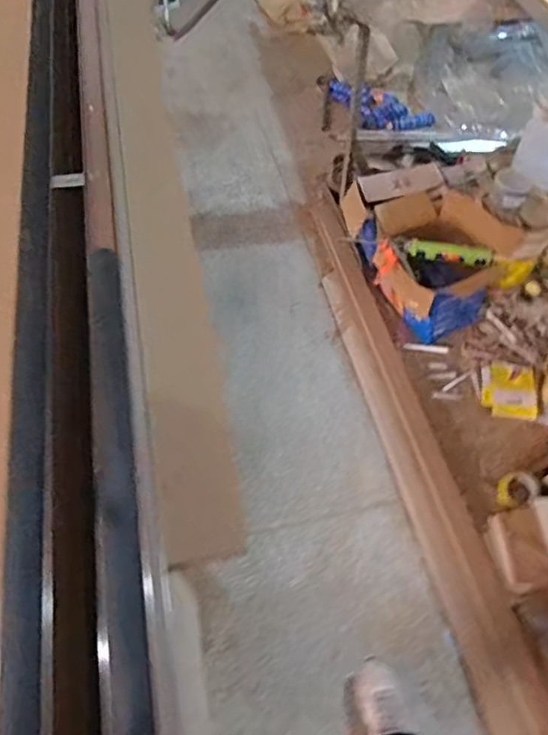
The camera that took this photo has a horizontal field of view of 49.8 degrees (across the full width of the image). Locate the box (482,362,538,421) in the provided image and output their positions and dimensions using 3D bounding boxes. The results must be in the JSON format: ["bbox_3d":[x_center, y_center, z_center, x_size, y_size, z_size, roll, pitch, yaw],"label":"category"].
[{"bbox_3d":[0.722,0.063,1.810,0.162,0.038,0.205,5,54,2],"label":"box"}]

